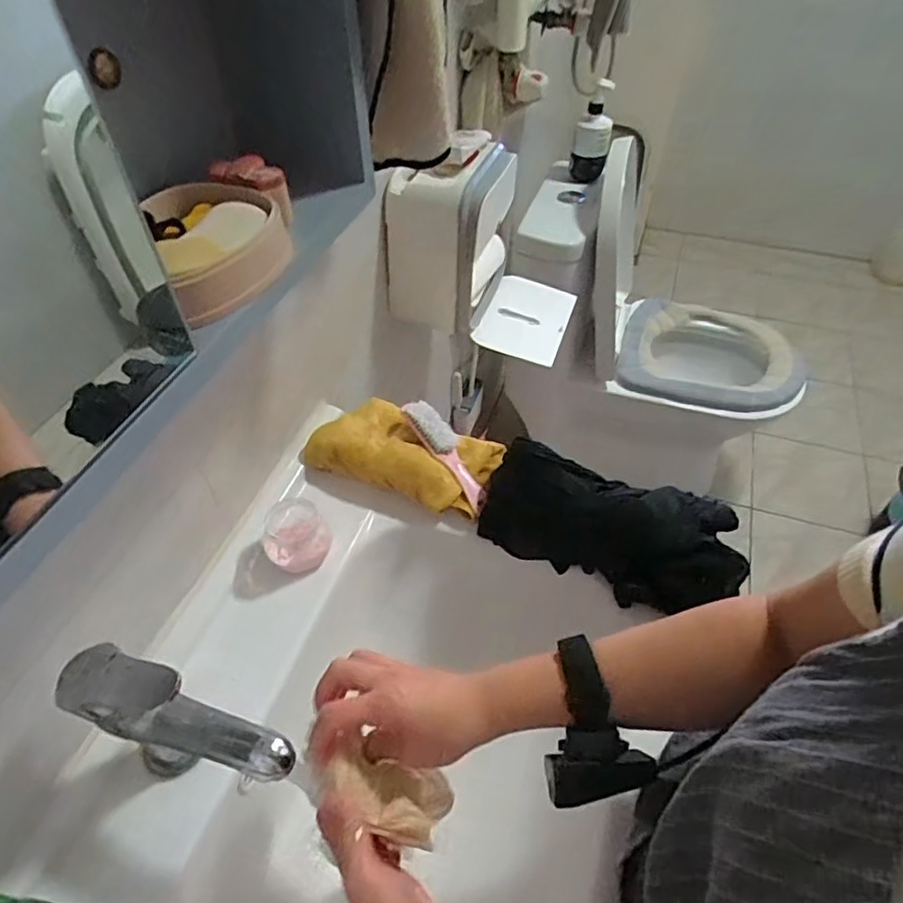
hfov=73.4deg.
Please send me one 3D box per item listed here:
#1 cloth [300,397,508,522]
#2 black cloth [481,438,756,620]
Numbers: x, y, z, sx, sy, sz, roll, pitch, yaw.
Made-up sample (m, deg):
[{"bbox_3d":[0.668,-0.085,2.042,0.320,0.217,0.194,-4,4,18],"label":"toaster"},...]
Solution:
[{"bbox_3d":[-0.051,-0.001,0.711,0.215,0.043,0.119,17,51,15],"label":"cloth"},{"bbox_3d":[0.155,0.074,0.619,0.251,0.076,0.110,22,53,18],"label":"black cloth"}]

